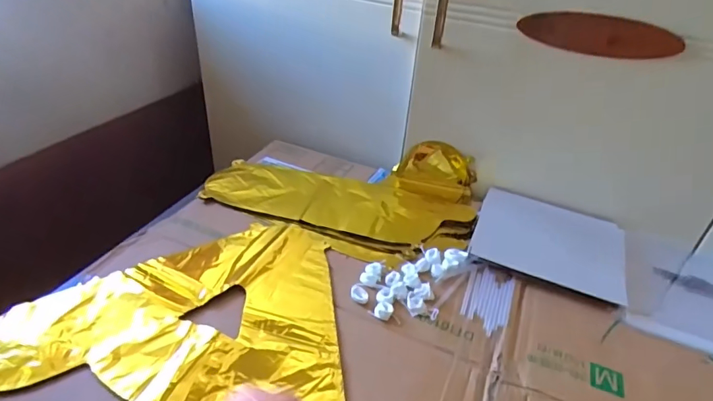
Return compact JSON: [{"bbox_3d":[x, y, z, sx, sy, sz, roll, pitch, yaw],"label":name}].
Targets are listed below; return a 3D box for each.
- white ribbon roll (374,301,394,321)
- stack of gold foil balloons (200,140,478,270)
[{"bbox_3d":[0.032,0.125,0.525,0.020,0.008,0.021,3,36,-2],"label":"white ribbon roll"},{"bbox_3d":[-0.015,-0.028,0.715,0.400,0.073,0.257,19,38,19],"label":"stack of gold foil balloons"}]

